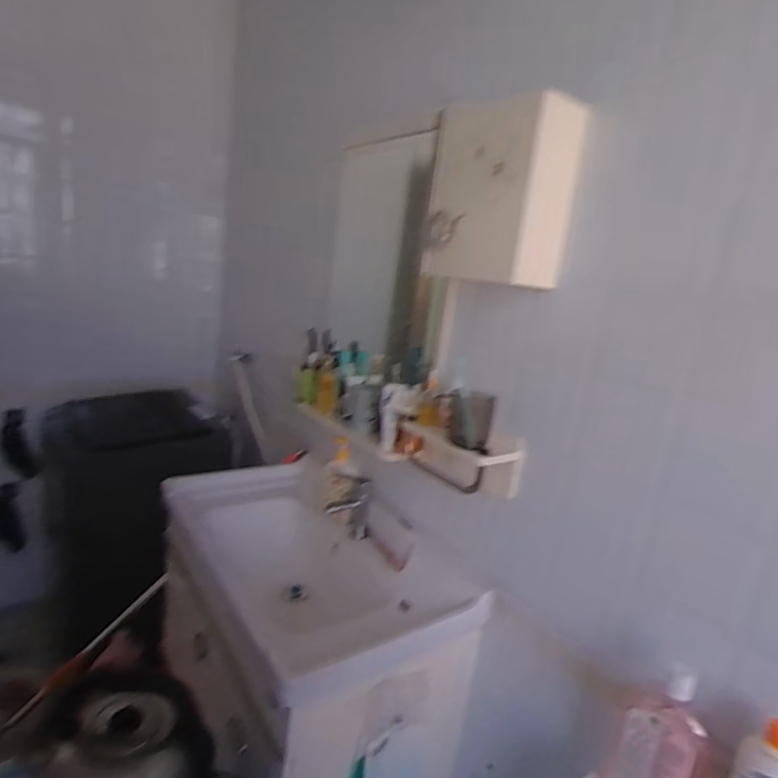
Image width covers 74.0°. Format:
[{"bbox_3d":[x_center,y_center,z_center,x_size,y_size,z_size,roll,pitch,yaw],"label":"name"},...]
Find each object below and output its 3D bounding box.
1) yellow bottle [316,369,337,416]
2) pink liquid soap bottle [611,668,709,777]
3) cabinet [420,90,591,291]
[{"bbox_3d":[-0.176,0.010,1.434,0.052,0.127,0.049,5,13,-9],"label":"yellow bottle"},{"bbox_3d":[0.390,0.517,0.745,0.095,0.232,0.052,15,15,30],"label":"pink liquid soap bottle"},{"bbox_3d":[0.192,-0.345,0.937,0.132,0.283,0.239,-3,16,-38],"label":"cabinet"}]

